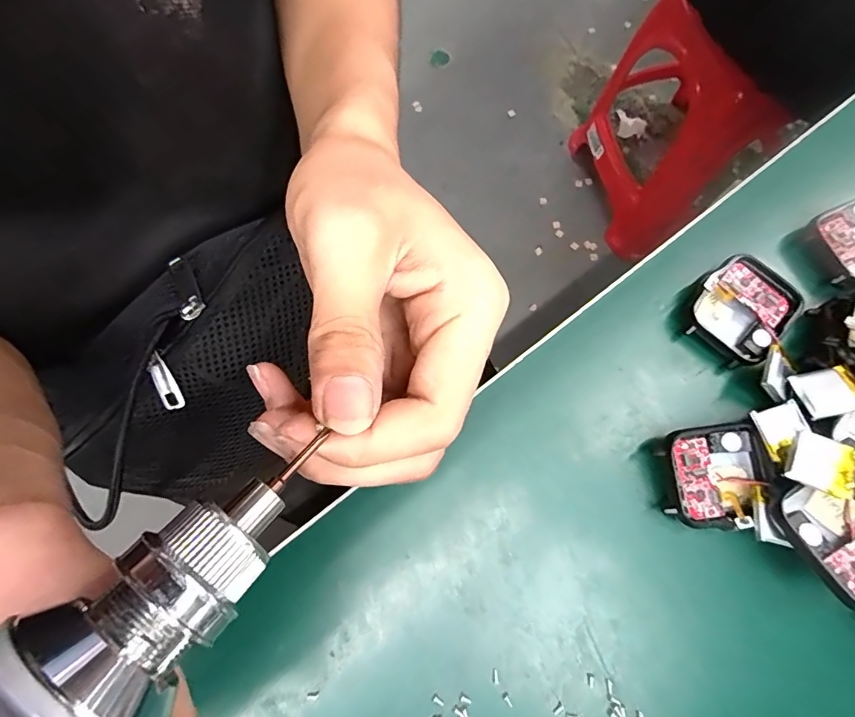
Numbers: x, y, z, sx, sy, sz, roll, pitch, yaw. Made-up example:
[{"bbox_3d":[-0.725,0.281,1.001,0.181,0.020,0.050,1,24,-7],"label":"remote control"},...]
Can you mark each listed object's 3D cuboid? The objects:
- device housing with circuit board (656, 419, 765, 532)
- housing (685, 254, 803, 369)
[{"bbox_3d":[0.113,0.047,0.185,0.043,0.015,0.039,-4,76,0],"label":"device housing with circuit board"},{"bbox_3d":[0.135,-0.021,0.203,0.043,0.015,0.038,-44,80,-9],"label":"housing"}]

